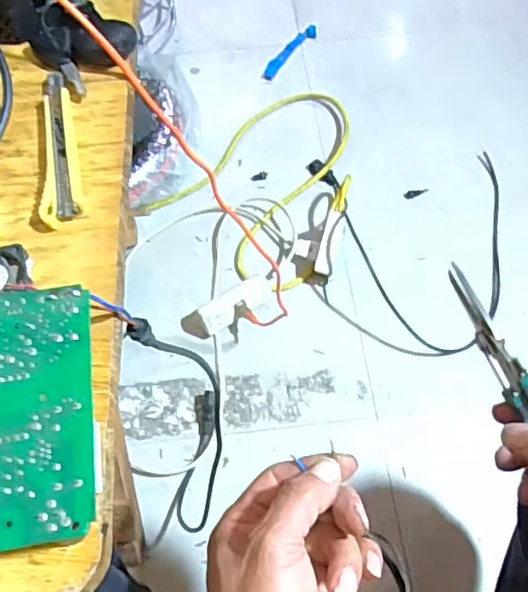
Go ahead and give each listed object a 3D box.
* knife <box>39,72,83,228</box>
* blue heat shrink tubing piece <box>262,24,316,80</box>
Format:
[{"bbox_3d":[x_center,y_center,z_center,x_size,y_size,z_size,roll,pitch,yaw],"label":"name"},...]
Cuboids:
[{"bbox_3d":[-0.134,-0.099,0.391,0.024,0.010,0.126,-11,62,-5],"label":"knife"},{"bbox_3d":[0.053,-0.505,1.242,0.030,0.006,0.178,36,71,18],"label":"blue heat shrink tubing piece"}]

